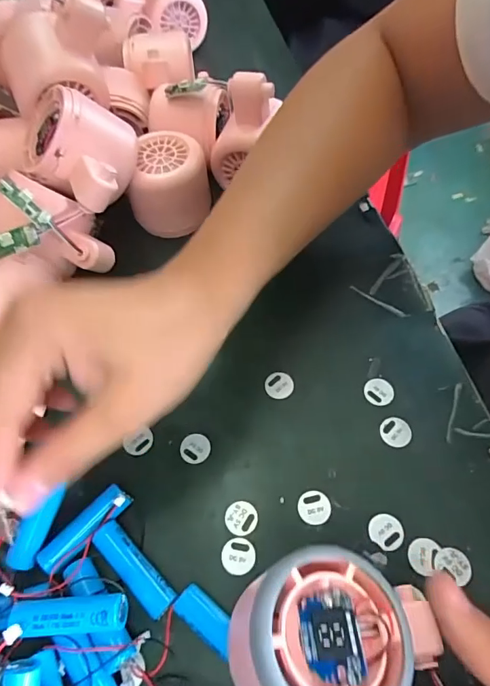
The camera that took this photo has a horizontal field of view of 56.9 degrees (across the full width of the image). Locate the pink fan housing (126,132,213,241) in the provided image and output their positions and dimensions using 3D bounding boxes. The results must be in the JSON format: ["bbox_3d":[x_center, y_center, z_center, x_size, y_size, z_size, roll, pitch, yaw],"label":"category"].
[{"bbox_3d":[-0.052,-0.112,0.320,0.052,0.045,0.054,-5,60,1],"label":"pink fan housing"}]

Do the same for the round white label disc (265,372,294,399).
[{"bbox_3d":[0.020,0.025,0.267,0.017,0.004,0.016,-2,60,3],"label":"round white label disc"}]

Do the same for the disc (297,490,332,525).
[{"bbox_3d":[0.036,0.084,0.231,0.016,0.004,0.016,-2,60,3],"label":"disc"}]

